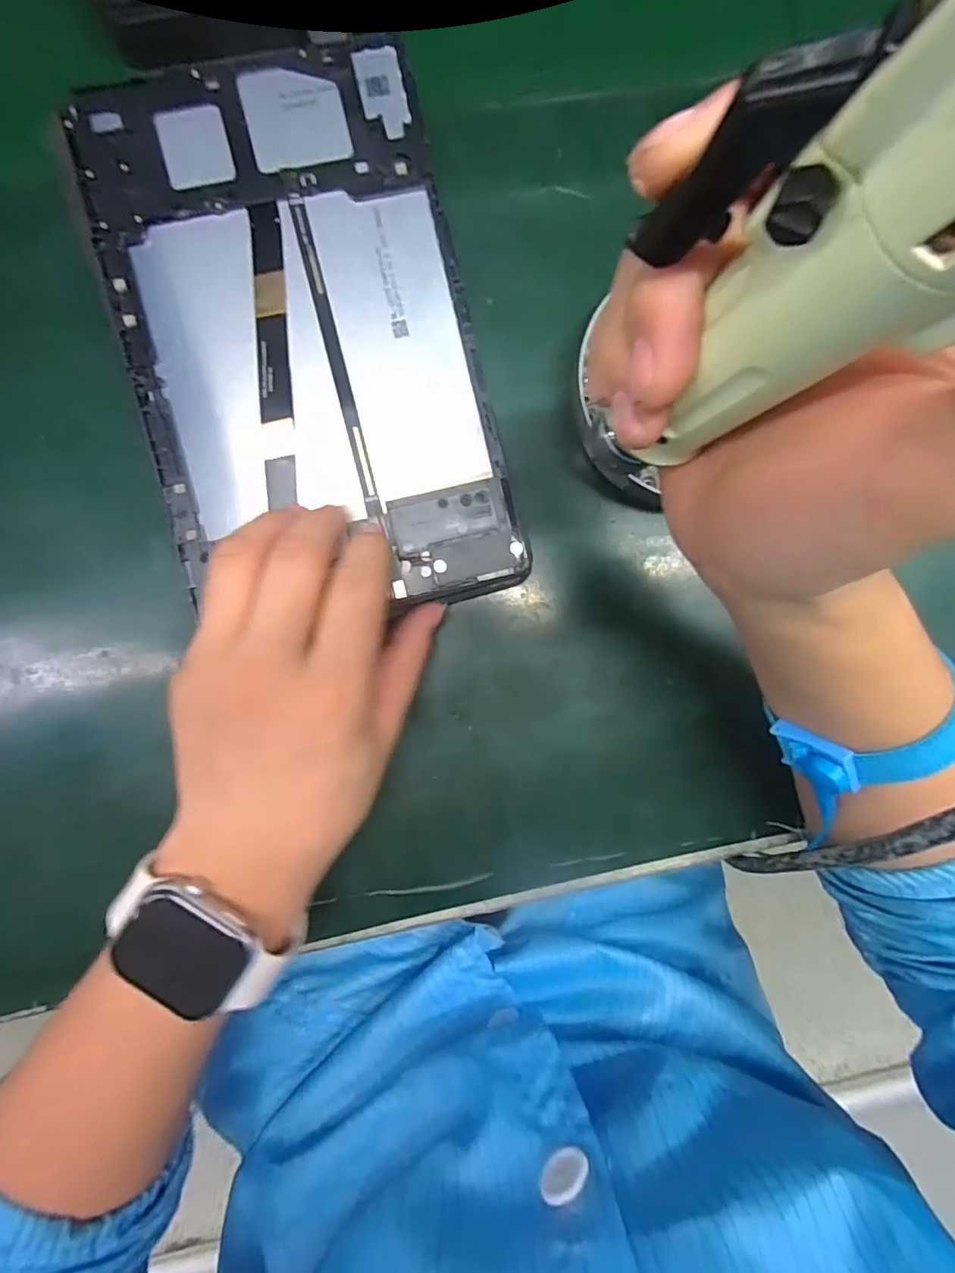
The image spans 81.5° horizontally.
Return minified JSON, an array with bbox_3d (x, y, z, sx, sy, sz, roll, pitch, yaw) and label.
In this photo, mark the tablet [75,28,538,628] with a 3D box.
[{"bbox_3d":[-0.076,-0.125,0.245,0.146,0.006,0.236,-14,93,-4],"label":"tablet"}]

